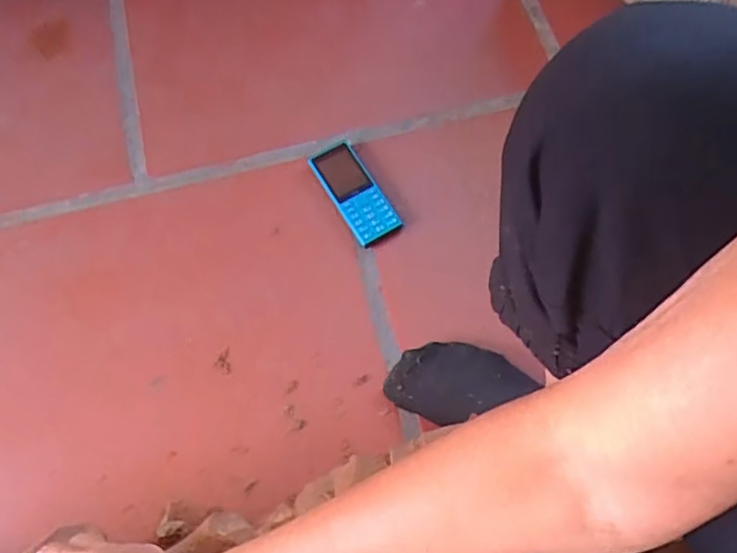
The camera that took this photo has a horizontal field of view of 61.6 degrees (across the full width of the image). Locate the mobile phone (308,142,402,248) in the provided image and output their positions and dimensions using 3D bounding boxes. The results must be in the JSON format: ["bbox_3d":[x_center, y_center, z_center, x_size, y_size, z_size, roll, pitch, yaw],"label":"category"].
[{"bbox_3d":[-0.017,-0.095,0.685,0.053,0.015,0.130,-27,70,-9],"label":"mobile phone"}]

